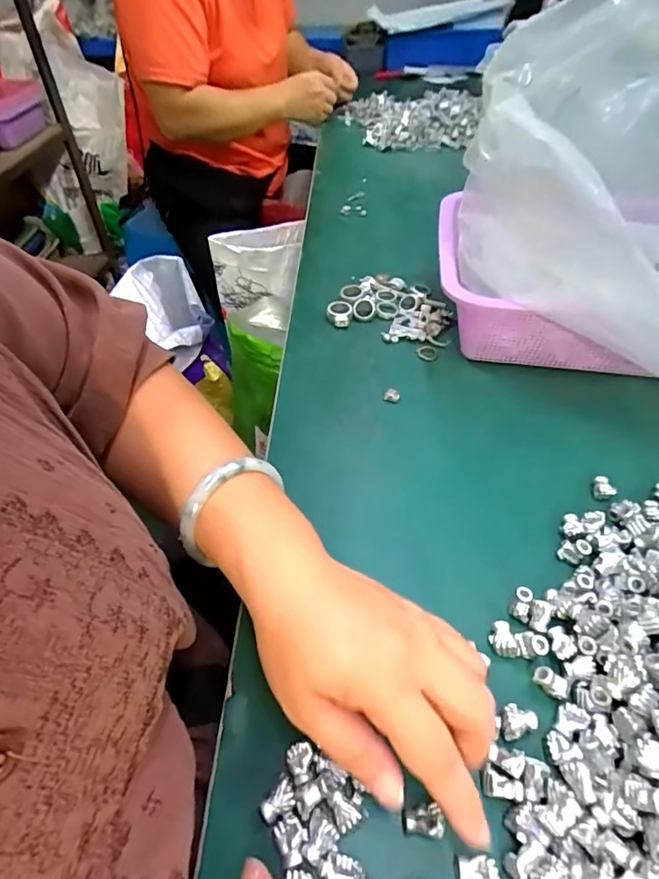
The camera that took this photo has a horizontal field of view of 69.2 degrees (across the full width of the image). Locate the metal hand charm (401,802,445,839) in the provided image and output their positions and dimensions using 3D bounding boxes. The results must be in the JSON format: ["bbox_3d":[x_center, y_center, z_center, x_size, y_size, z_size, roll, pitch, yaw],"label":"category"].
[{"bbox_3d":[0.042,0.173,0.217,0.018,0.014,0.011,5,48,5],"label":"metal hand charm"}]

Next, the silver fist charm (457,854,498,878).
[{"bbox_3d":[0.064,0.187,0.204,0.016,0.007,0.014,-5,48,-4],"label":"silver fist charm"}]

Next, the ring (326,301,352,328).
[{"bbox_3d":[0.010,-0.127,0.484,0.025,0.012,0.031,2,48,2],"label":"ring"}]

